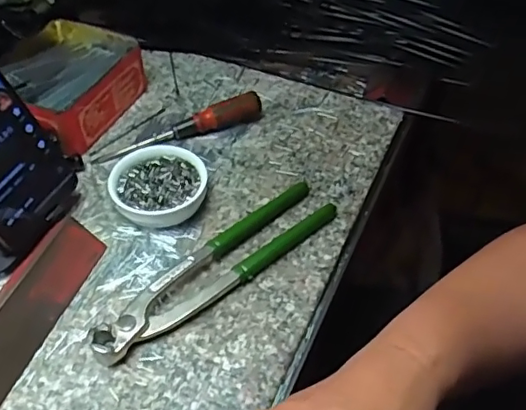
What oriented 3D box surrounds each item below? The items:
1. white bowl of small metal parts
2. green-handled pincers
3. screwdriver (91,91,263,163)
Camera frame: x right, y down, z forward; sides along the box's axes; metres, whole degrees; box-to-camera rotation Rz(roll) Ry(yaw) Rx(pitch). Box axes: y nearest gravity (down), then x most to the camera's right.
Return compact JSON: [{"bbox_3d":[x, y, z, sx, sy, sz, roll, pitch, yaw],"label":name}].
[{"bbox_3d":[-0.079,-0.012,0.435,0.070,0.027,0.067,0,48,0],"label":"white bowl of small metal parts"},{"bbox_3d":[-0.032,0.041,0.397,0.196,0.015,0.044,-34,56,-27],"label":"green-handled pincers"},{"bbox_3d":[-0.071,-0.070,0.490,0.145,0.027,0.018,-15,50,-14],"label":"screwdriver"}]

